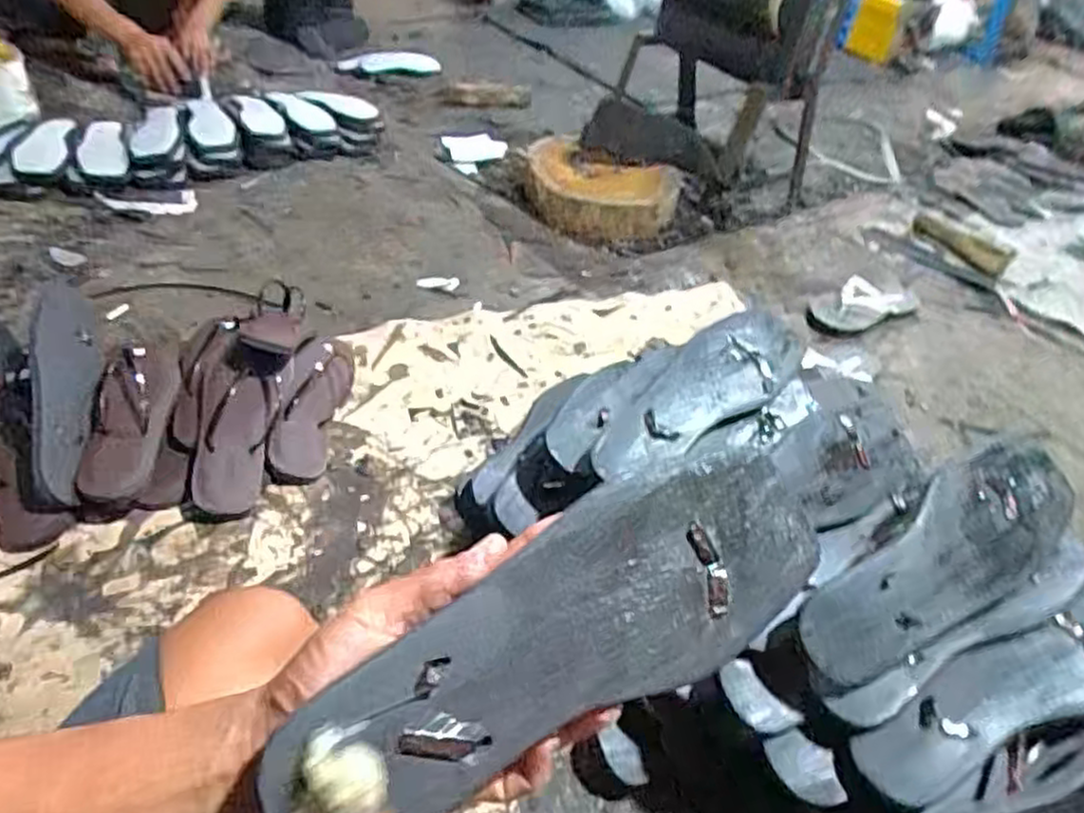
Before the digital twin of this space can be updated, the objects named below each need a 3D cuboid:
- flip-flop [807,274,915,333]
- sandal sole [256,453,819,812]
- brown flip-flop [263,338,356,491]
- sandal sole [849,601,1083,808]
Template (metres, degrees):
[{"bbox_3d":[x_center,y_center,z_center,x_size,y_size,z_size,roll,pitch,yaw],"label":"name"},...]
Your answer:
[{"bbox_3d":[0.583,-0.186,1.310,0.207,0.051,0.085,-17,46,-26],"label":"flip-flop"},{"bbox_3d":[0.013,0.094,0.314,0.258,0.007,0.089,-19,86,-21],"label":"sandal sole"},{"bbox_3d":[-0.295,-0.007,0.927,0.081,0.045,0.263,29,38,-24],"label":"brown flip-flop"},{"bbox_3d":[0.335,0.203,0.515,0.244,0.014,0.064,-23,47,-9],"label":"sandal sole"}]

